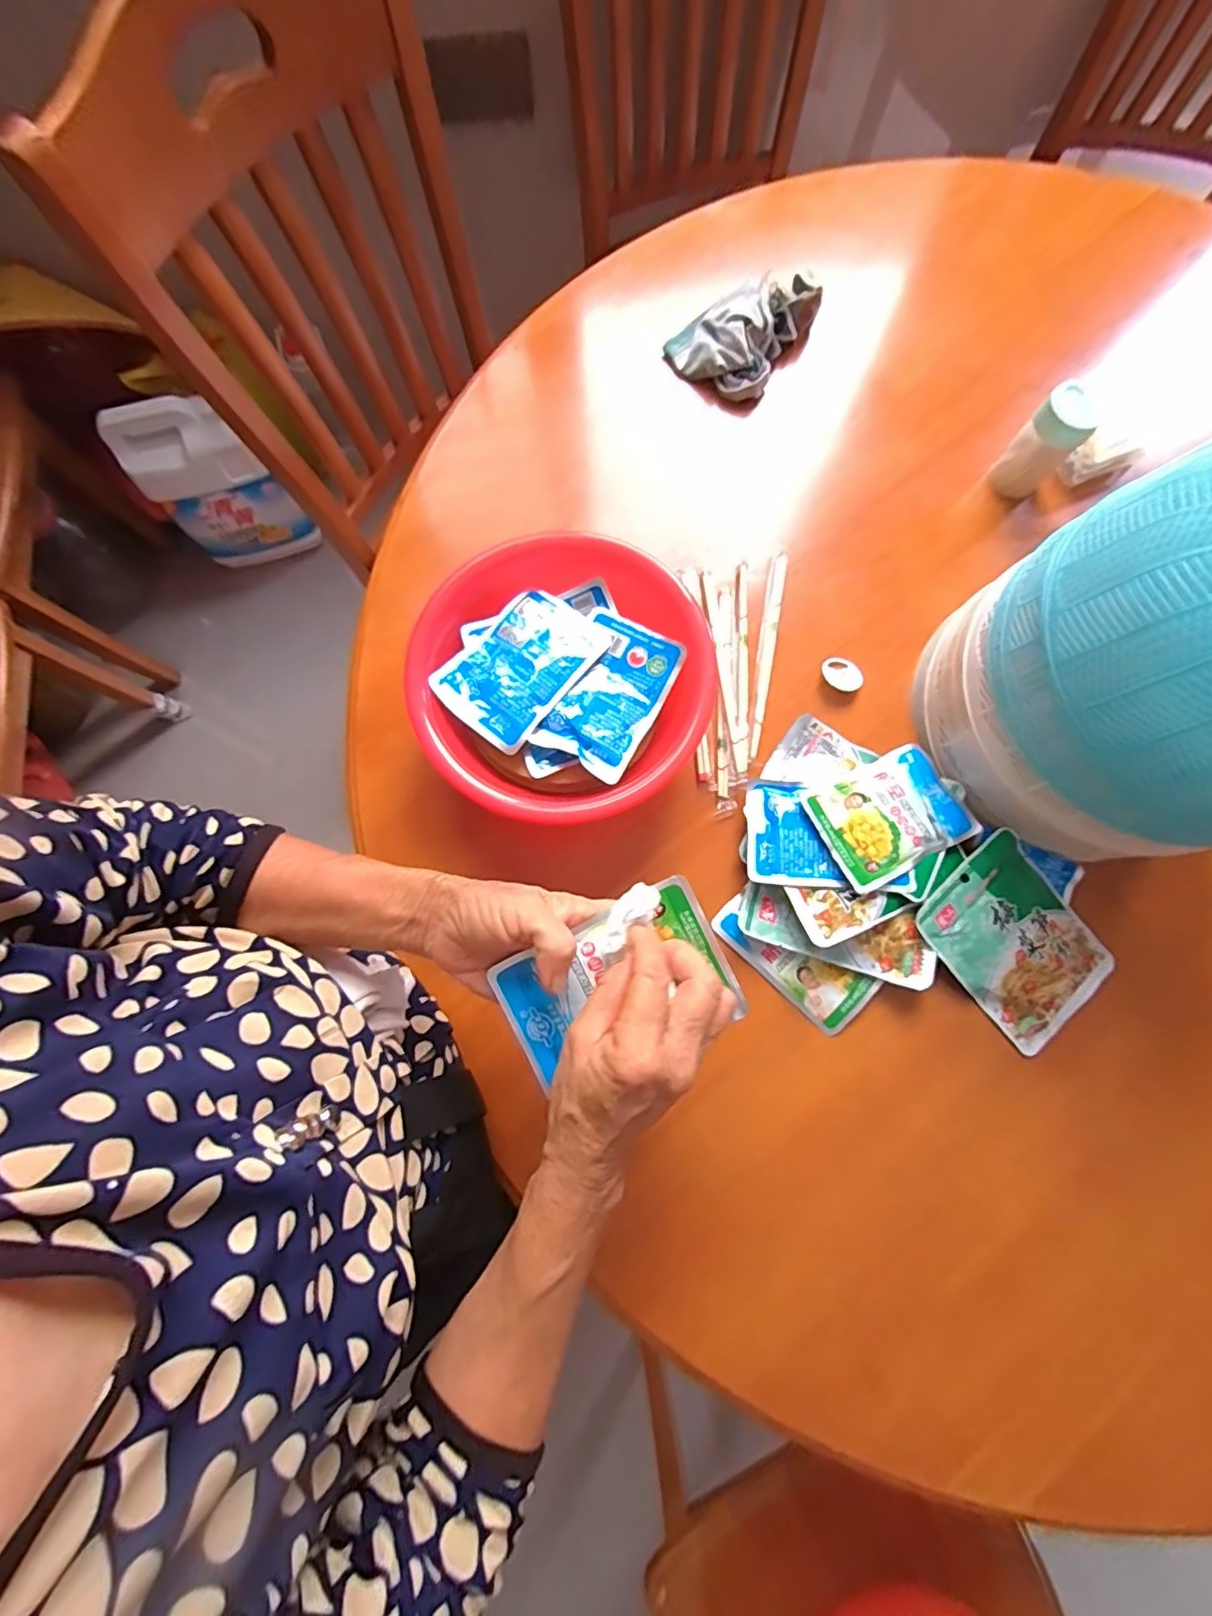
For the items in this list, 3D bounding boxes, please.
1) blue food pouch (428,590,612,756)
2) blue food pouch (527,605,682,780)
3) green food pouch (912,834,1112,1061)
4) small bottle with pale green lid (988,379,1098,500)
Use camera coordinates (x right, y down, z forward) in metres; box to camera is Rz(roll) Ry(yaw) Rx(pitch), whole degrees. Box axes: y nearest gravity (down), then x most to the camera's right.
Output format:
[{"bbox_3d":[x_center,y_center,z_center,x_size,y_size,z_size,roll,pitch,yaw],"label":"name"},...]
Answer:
[{"bbox_3d":[-0.068,-0.115,0.456,0.088,0.017,0.129,39,81,7],"label":"blue food pouch"},{"bbox_3d":[0.003,-0.090,0.455,0.078,0.014,0.125,28,80,5],"label":"blue food pouch"},{"bbox_3d":[0.322,0.104,0.452,0.110,0.013,0.145,-41,92,-10],"label":"green food pouch"},{"bbox_3d":[0.391,-0.323,0.516,0.046,0.091,0.037,44,80,8],"label":"small bottle with pale green lid"}]

